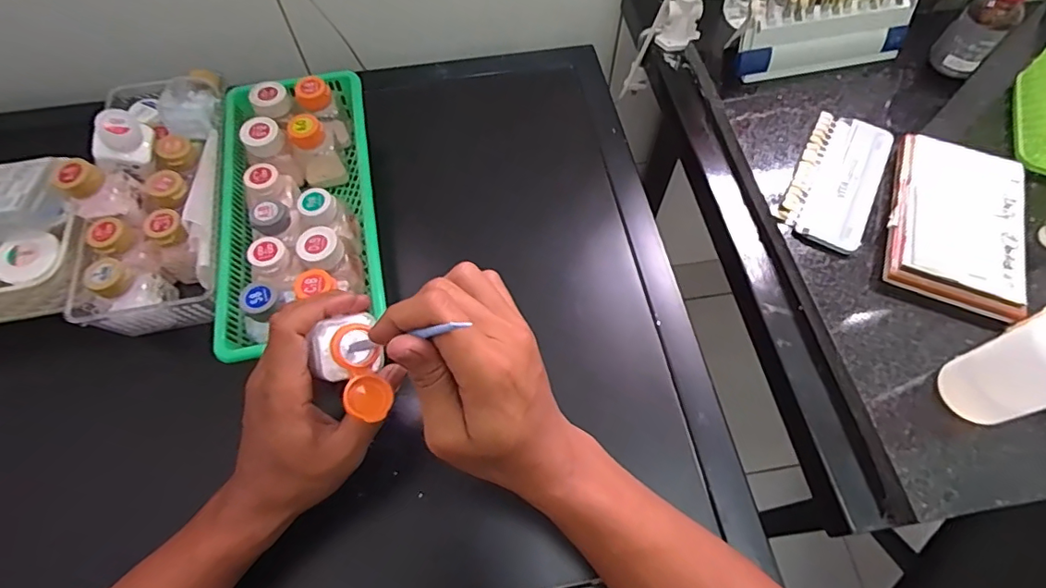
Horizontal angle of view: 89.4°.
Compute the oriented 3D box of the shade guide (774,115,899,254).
[{"bbox_3d":[0.273,-0.100,0.459,0.067,0.013,0.145,28,66,13],"label":"shade guide"}]

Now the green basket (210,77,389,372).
[{"bbox_3d":[-0.206,-0.084,0.486,0.133,0.070,0.291,-10,63,-5],"label":"green basket"}]

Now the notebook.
[{"bbox_3d":[0.350,-0.061,0.425,0.094,0.017,0.154,22,65,11],"label":"notebook"}]

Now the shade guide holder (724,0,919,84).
[{"bbox_3d":[0.290,-0.260,0.498,0.177,0.077,0.047,-13,64,-7],"label":"shade guide holder"}]

